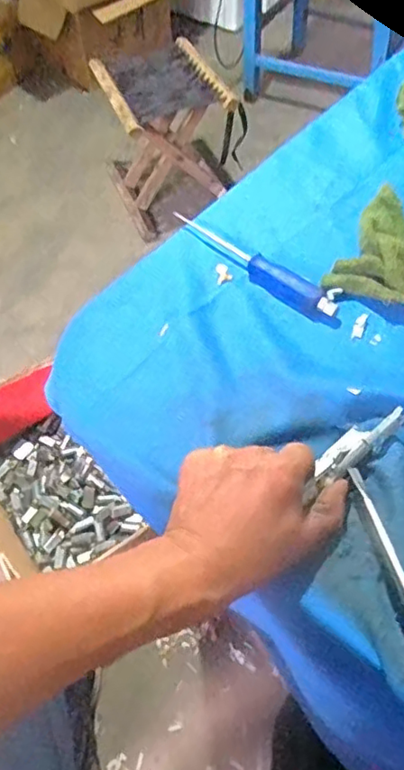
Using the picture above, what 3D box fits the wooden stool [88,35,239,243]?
[{"bbox_3d":[-0.095,-0.631,1.519,0.272,0.315,0.299,-22,57,-12],"label":"wooden stool"}]

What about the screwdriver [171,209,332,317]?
[{"bbox_3d":[0.045,-0.111,0.532,0.172,0.019,0.026,37,64,25],"label":"screwdriver"}]

